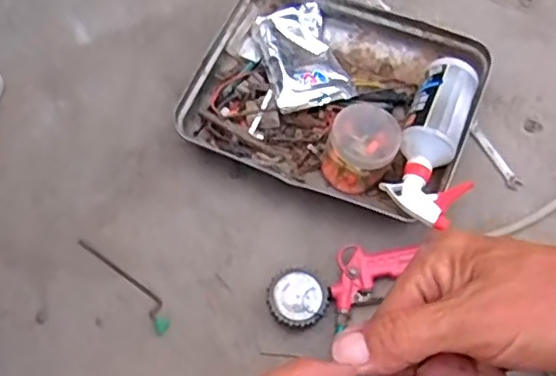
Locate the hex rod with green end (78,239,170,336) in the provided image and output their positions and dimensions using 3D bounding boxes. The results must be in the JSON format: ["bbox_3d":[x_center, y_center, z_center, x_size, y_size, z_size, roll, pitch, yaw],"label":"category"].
[{"bbox_3d":[-0.188,0.112,0.800,0.028,0.007,0.170,-41,71,-15],"label":"hex rod with green end"}]

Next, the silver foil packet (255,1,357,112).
[{"bbox_3d":[0.033,-0.183,0.895,0.104,0.026,0.165,-14,65,-2],"label":"silver foil packet"}]

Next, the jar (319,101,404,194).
[{"bbox_3d":[0.104,-0.047,0.807,0.082,0.081,0.089,-2,65,4],"label":"jar"}]

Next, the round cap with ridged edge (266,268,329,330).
[{"bbox_3d":[0.023,0.133,0.768,0.066,0.042,0.067,-37,68,-12],"label":"round cap with ridged edge"}]

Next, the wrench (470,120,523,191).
[{"bbox_3d":[0.283,-0.043,0.844,0.017,0.009,0.104,-25,68,-9],"label":"wrench"}]

